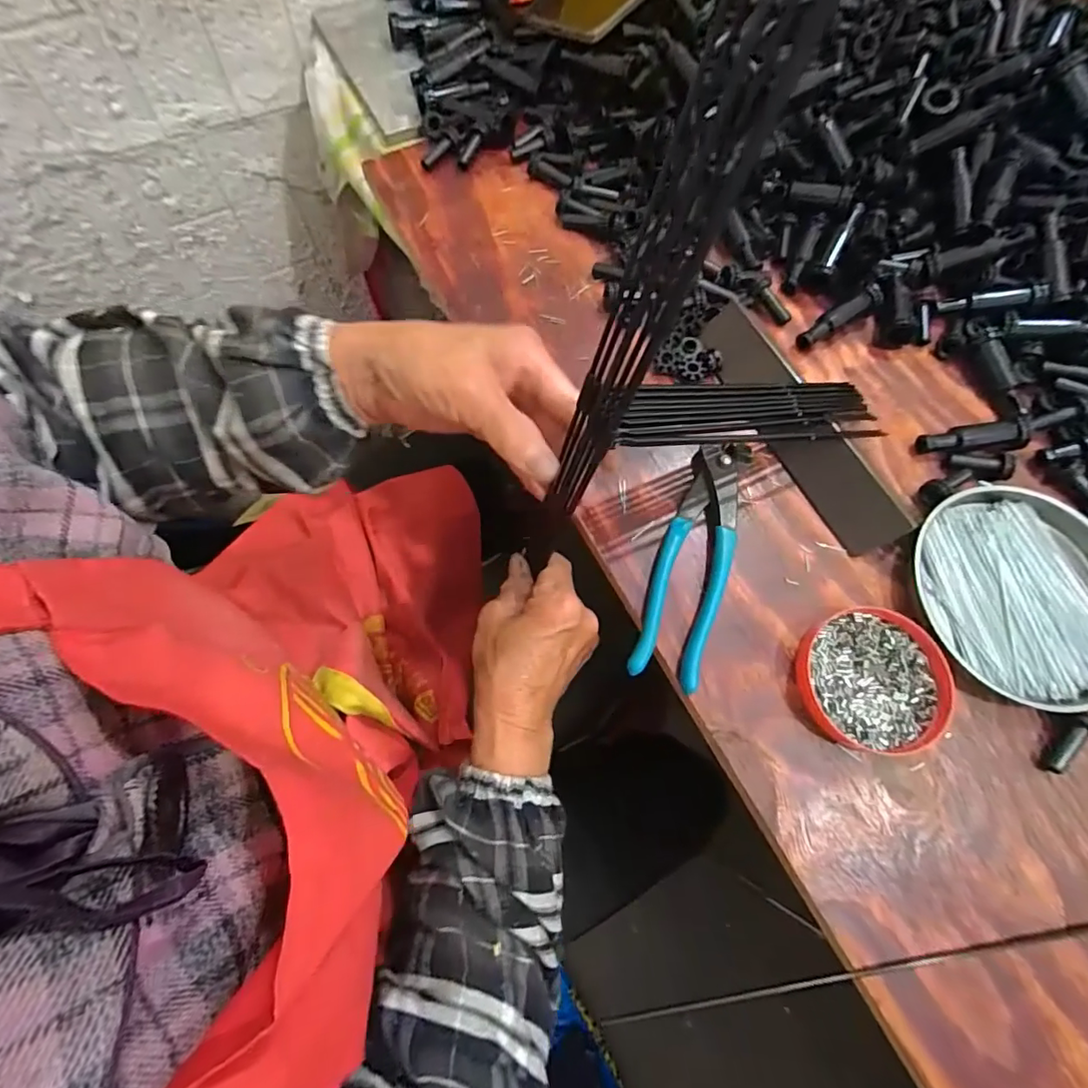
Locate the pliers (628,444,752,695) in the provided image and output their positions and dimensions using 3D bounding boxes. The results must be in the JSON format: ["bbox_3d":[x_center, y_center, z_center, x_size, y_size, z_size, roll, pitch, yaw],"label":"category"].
[{"bbox_3d":[0.094,0.008,0.331,0.041,0.013,0.158,19,70,4],"label":"pliers"}]

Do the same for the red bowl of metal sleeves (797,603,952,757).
[{"bbox_3d":[0.190,0.079,0.308,0.083,0.013,0.079,1,69,-3],"label":"red bowl of metal sleeves"}]

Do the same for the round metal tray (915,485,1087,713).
[{"bbox_3d":[0.296,0.029,0.322,0.123,0.014,0.131,3,69,-2],"label":"round metal tray"}]

